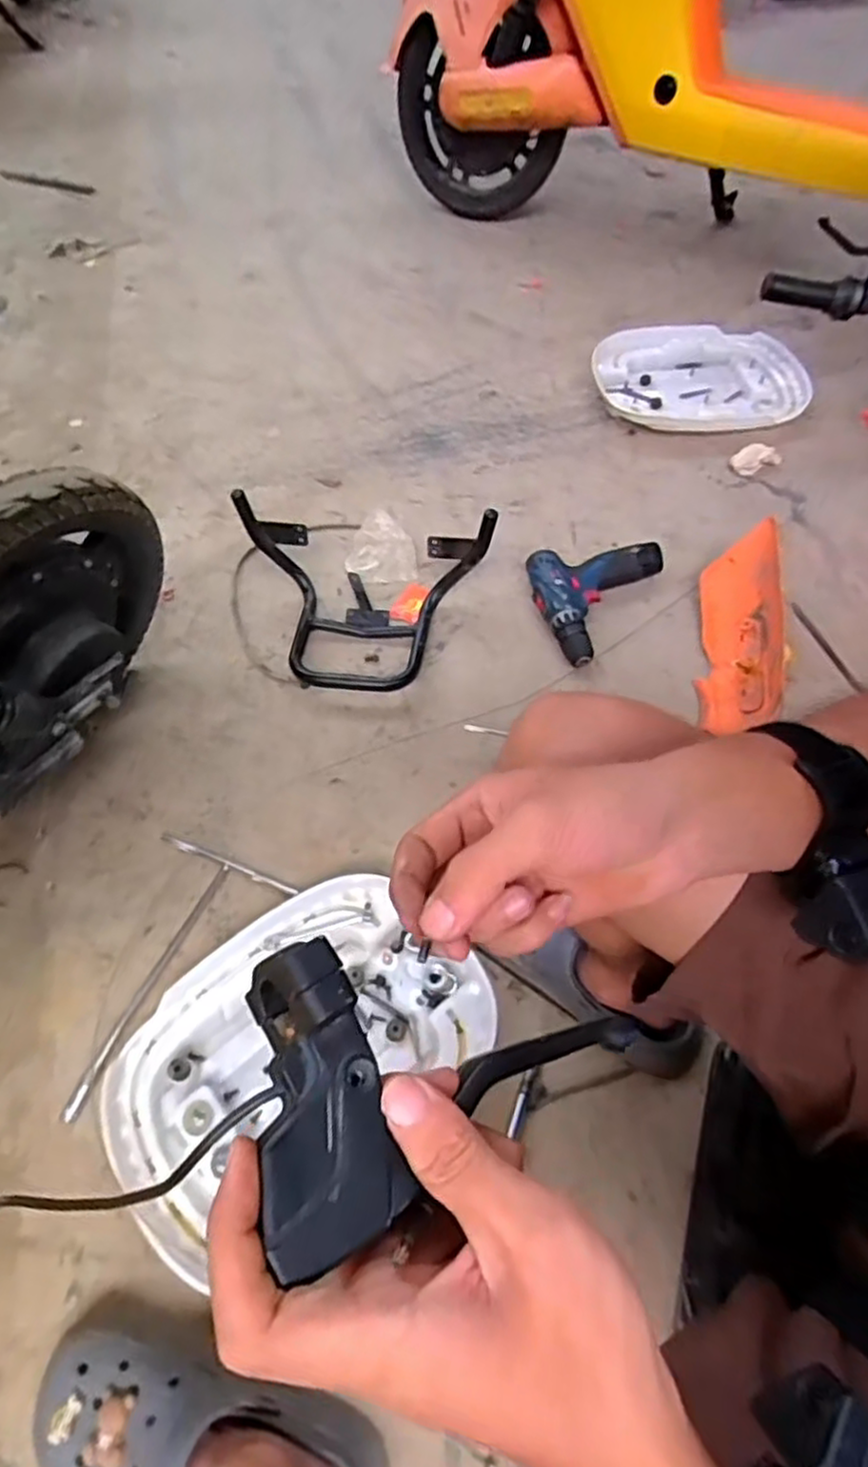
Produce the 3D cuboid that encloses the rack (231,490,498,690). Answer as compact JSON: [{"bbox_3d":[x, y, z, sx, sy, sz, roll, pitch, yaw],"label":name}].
[{"bbox_3d":[-0.093,-0.167,0.910,0.326,0.145,0.205,3,58,1],"label":"rack"}]

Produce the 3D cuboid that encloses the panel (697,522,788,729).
[{"bbox_3d":[0.413,-0.136,0.926,0.110,0.082,0.308,11,59,6],"label":"panel"}]

